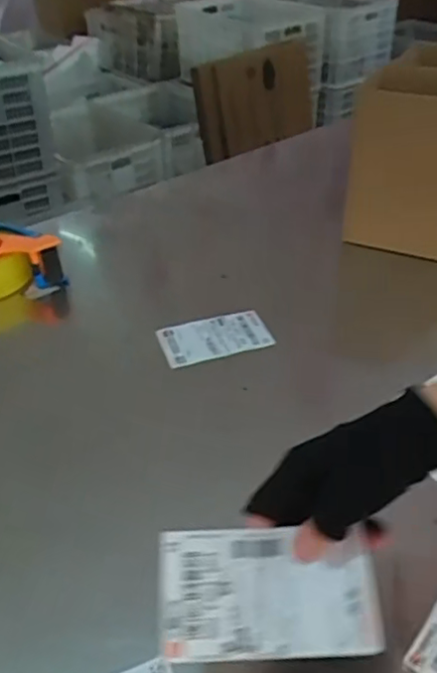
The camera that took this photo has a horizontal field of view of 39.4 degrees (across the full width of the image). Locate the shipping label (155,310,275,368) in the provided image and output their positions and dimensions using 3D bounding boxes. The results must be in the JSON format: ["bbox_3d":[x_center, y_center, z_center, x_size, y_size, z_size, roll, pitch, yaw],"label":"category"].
[{"bbox_3d":[-0.005,0.002,0.768,0.132,0.009,0.072,-11,43,-14],"label":"shipping label"}]

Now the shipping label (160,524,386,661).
[{"bbox_3d":[0.031,0.160,0.382,0.131,0.010,0.075,-3,73,1],"label":"shipping label"}]

